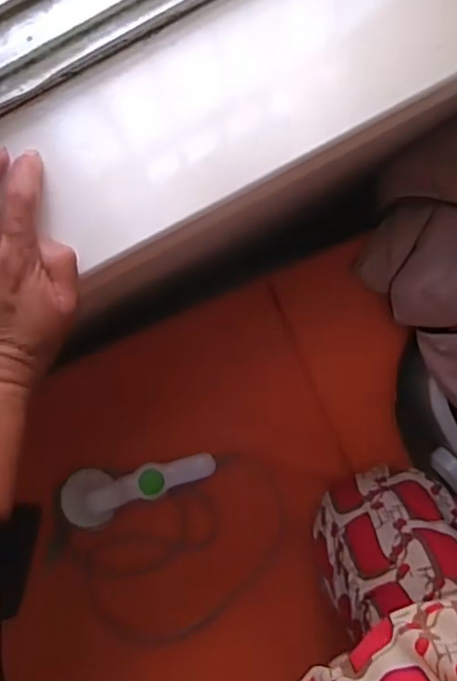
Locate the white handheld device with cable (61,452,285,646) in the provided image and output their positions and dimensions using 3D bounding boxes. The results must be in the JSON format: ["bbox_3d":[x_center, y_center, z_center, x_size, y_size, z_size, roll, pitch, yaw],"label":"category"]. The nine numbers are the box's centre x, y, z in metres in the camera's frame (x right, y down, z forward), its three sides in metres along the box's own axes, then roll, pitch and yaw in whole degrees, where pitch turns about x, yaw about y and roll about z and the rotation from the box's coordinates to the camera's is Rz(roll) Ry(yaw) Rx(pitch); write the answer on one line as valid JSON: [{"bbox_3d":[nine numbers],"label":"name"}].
[{"bbox_3d":[-0.060,0.285,0.785,0.278,0.070,0.261,0,96,1],"label":"white handheld device with cable"}]

